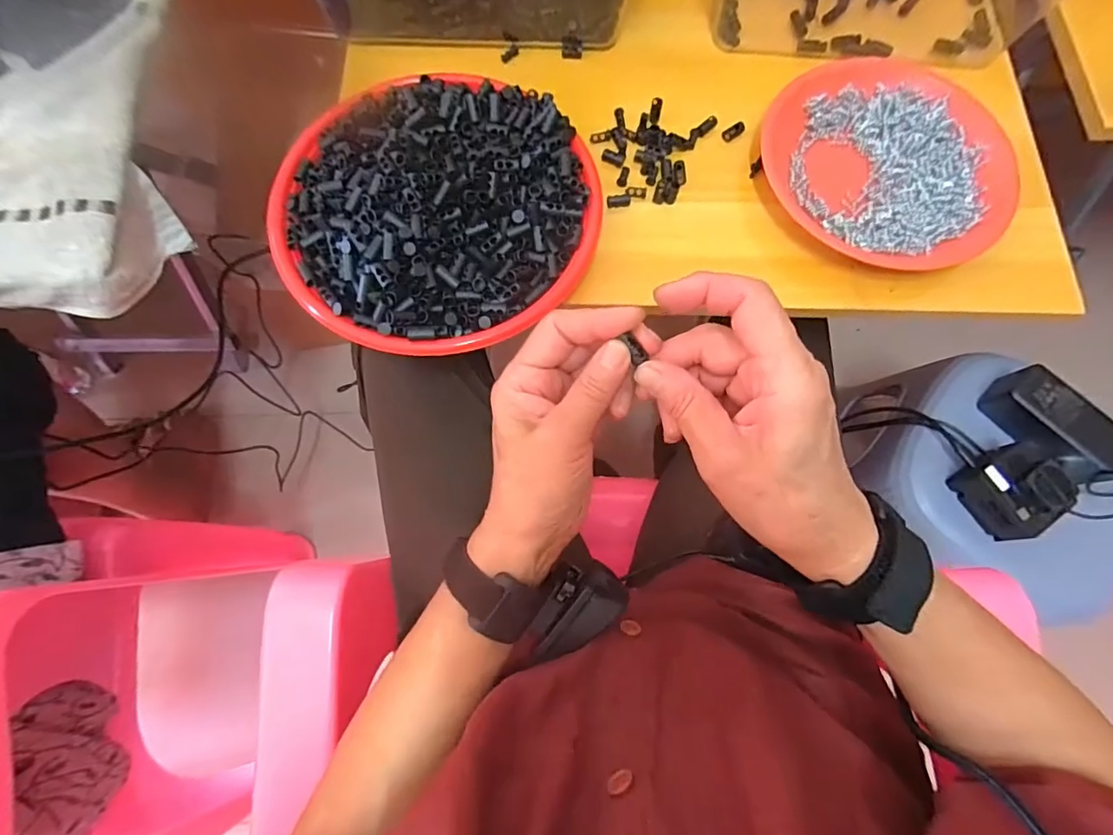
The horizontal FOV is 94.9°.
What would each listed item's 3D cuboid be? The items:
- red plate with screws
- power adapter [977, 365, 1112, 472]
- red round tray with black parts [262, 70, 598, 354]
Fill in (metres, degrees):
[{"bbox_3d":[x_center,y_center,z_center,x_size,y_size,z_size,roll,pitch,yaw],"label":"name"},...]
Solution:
[{"bbox_3d":[0.261,-0.203,0.405,0.174,0.020,0.190,0,73,1],"label":"red plate with screws"},{"bbox_3d":[0.536,0.007,0.548,0.059,0.058,0.141,-41,77,-11],"label":"power adapter"},{"bbox_3d":[-0.088,-0.156,0.373,0.236,0.043,0.223,-14,74,-3],"label":"red round tray with black parts"}]

